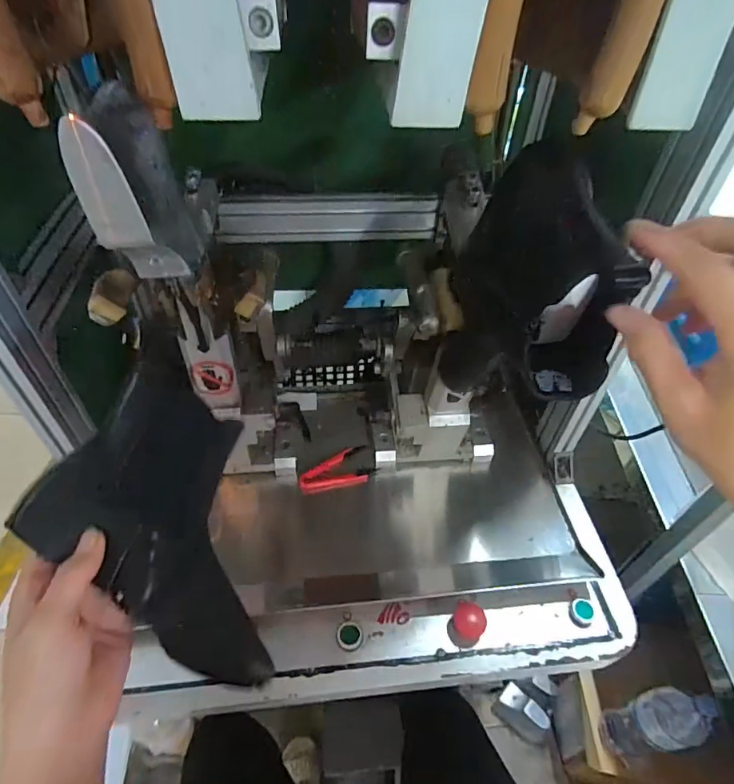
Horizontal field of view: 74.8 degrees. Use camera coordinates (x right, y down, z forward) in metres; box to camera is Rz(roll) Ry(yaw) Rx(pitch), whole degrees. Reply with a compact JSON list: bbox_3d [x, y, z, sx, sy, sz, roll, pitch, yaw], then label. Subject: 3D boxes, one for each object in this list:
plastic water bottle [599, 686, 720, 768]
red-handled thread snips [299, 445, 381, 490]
[{"bbox_3d":[0.538,0.624,0.903,0.105,0.253,0.090,-11,48,-12],"label":"plastic water bottle"},{"bbox_3d":[-0.046,0.117,0.722,0.113,0.019,0.053,-12,49,-13],"label":"red-handled thread snips"}]

